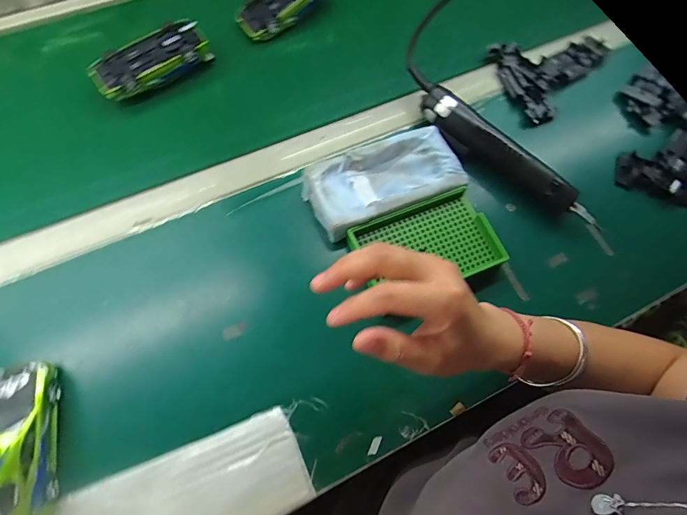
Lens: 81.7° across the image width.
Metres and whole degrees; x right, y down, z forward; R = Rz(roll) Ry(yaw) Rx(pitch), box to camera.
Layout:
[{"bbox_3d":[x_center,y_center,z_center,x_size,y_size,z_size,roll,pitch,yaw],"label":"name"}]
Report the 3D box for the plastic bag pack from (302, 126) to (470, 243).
[{"bbox_3d":[0.043,-0.084,0.424,0.162,0.025,0.080,-23,71,-12],"label":"plastic bag pack"}]

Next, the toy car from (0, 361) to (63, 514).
[{"bbox_3d":[-0.265,0.152,0.319,0.048,0.035,0.126,-12,69,-8],"label":"toy car"}]

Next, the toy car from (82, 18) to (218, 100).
[{"bbox_3d":[-0.229,-0.235,0.476,0.136,0.032,0.057,-33,73,-15],"label":"toy car"}]

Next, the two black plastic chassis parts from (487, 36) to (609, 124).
[{"bbox_3d":[0.284,-0.255,0.526,0.162,0.035,0.127,-23,71,-12],"label":"two black plastic chassis parts"}]

